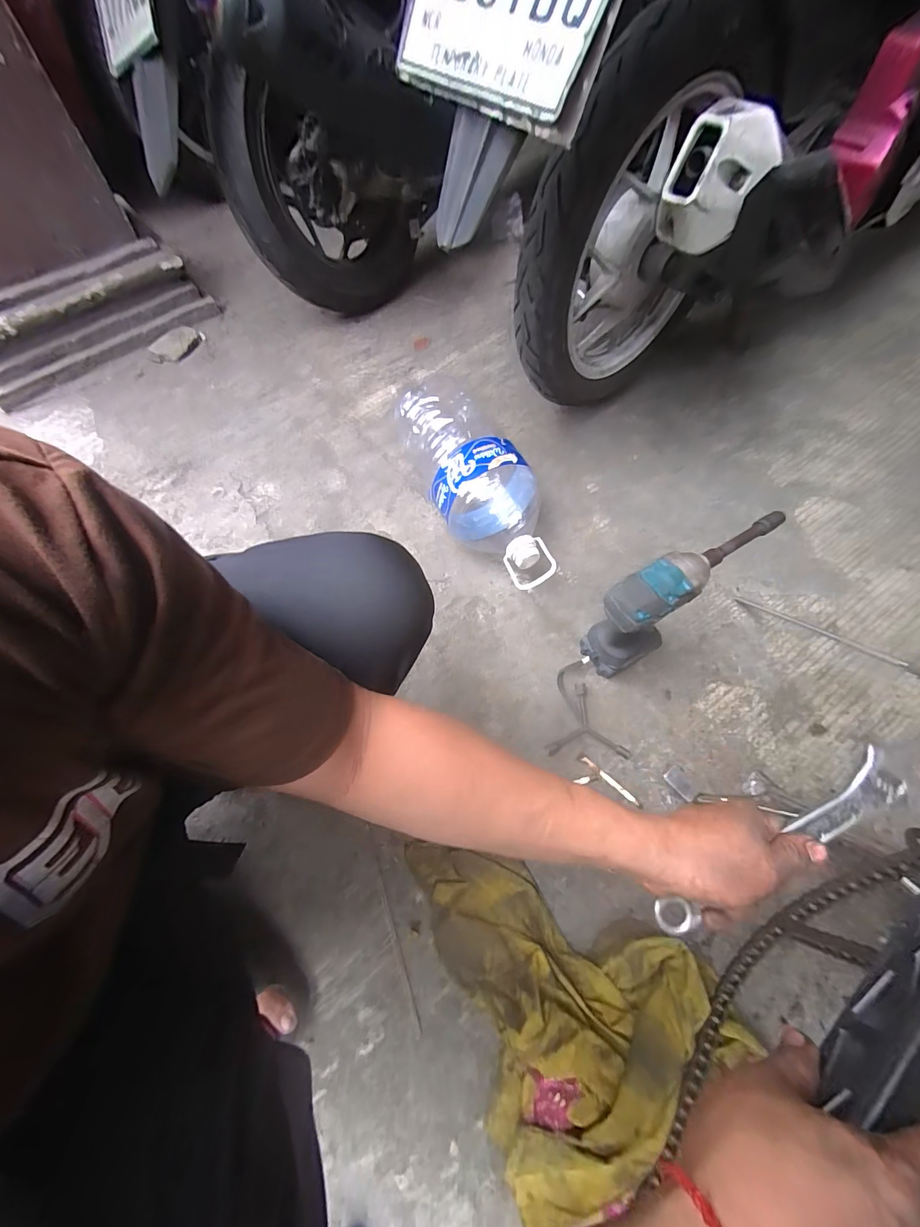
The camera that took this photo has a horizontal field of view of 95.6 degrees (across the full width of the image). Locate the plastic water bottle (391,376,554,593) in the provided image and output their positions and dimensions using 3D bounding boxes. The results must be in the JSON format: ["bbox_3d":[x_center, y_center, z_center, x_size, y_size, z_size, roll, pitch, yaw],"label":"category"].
[{"bbox_3d":[0.030,-0.243,0.754,0.169,0.169,0.454,-21,64,-7],"label":"plastic water bottle"}]

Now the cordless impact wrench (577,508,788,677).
[{"bbox_3d":[0.301,-0.025,0.601,0.274,0.234,0.075,-31,66,-14],"label":"cordless impact wrench"}]

